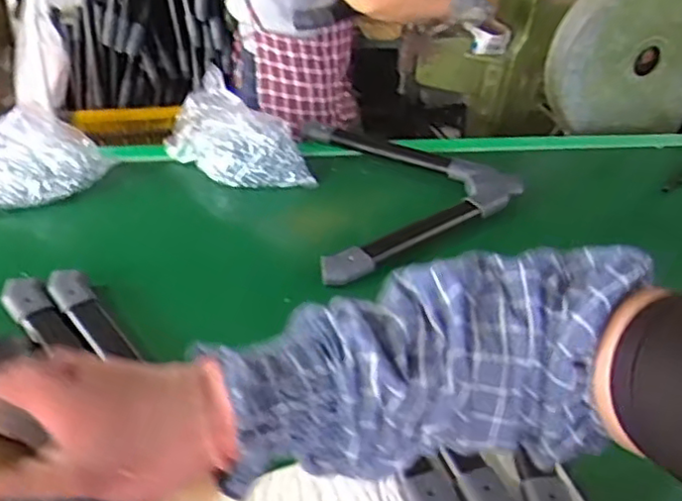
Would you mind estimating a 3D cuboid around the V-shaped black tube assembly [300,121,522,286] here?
[{"bbox_3d":[0.141,-0.113,1.206,0.379,0.035,0.461,1,38,-8],"label":"V-shaped black tube assembly"}]

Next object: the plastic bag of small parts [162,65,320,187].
[{"bbox_3d":[-0.186,-0.211,1.223,0.256,0.126,0.155,33,45,29],"label":"plastic bag of small parts"}]

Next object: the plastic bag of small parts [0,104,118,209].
[{"bbox_3d":[-0.551,-0.153,1.128,0.283,0.144,0.166,-3,39,-13],"label":"plastic bag of small parts"}]

